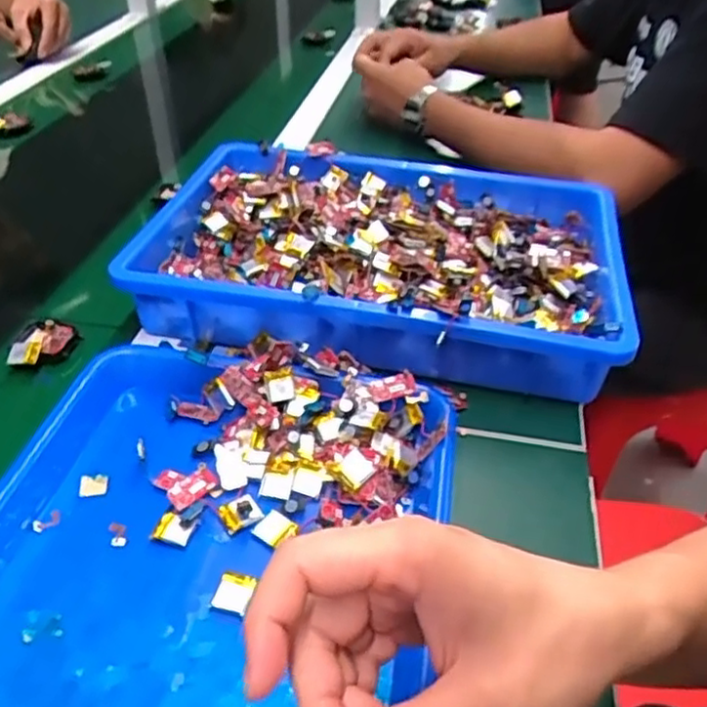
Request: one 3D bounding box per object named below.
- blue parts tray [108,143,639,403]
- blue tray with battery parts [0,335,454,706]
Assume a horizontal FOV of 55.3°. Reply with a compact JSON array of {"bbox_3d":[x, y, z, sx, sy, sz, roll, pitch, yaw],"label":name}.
[{"bbox_3d":[0.020,-0.084,0.569,0.377,0.061,0.247,8,40,7],"label":"blue parts tray"},{"bbox_3d":[-0.089,0.115,0.347,0.257,0.038,0.335,10,40,6],"label":"blue tray with battery parts"}]

